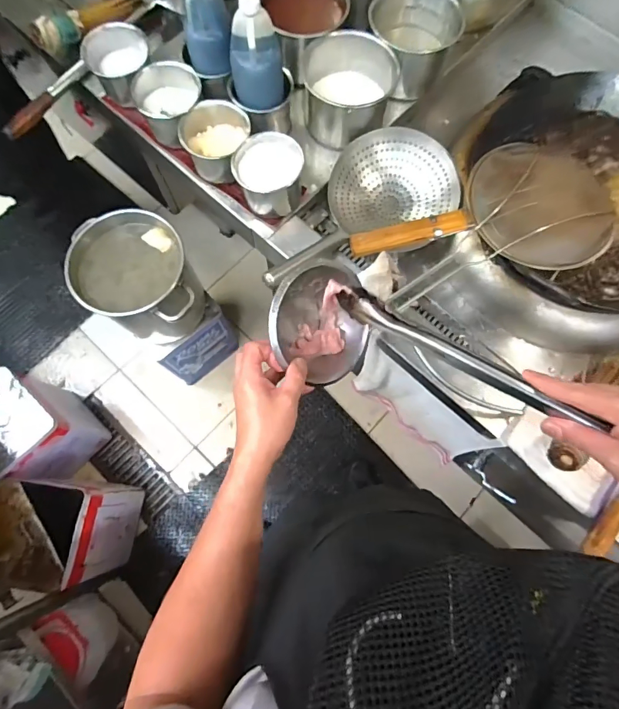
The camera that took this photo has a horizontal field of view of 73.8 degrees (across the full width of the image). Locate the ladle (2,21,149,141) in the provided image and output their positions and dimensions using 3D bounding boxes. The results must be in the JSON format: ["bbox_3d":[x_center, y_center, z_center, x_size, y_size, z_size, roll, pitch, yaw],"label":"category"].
[{"bbox_3d":[-0.471,-0.545,0.818,0.335,0.081,0.102,-26,76,9],"label":"ladle"}]

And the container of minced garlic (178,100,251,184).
[{"bbox_3d":[-0.173,-0.402,0.778,0.121,0.084,0.111,-5,74,-3],"label":"container of minced garlic"}]

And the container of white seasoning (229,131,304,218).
[{"bbox_3d":[-0.074,-0.328,0.758,0.122,0.092,0.105,5,74,0],"label":"container of white seasoning"}]

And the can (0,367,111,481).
[{"bbox_3d":[-0.859,0.256,1.305,0.284,0.392,0.250,40,77,9],"label":"can"}]

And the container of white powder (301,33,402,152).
[{"bbox_3d":[0.075,-0.501,0.797,0.177,0.123,0.149,-4,74,-3],"label":"container of white powder"}]

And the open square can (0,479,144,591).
[{"bbox_3d":[-0.692,0.489,1.185,0.269,0.365,0.239,6,74,0],"label":"open square can"}]

